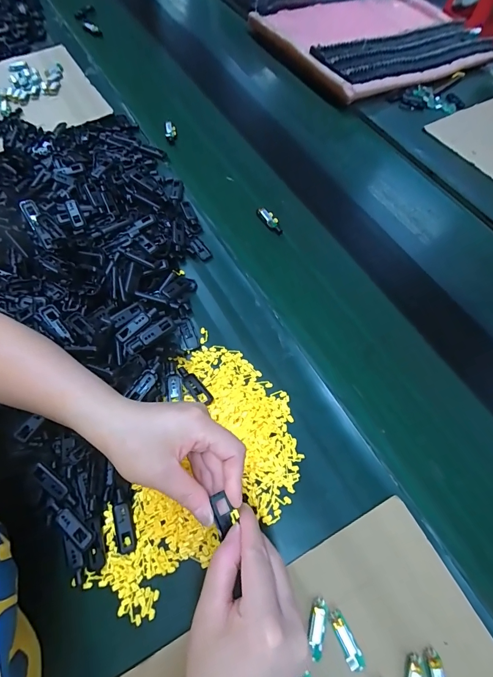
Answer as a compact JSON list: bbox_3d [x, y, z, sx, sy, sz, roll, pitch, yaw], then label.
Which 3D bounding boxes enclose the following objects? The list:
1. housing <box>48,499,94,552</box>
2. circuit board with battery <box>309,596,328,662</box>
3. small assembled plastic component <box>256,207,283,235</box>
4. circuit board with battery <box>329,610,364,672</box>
[{"bbox_3d":[-0.172,0.178,0.320,0.061,0.008,0.016,33,67,15],"label":"housing"},{"bbox_3d":[0.062,0.254,0.291,0.014,0.011,0.044,13,64,6],"label":"circuit board with battery"},{"bbox_3d":[0.037,-0.183,0.515,0.018,0.011,0.054,-34,68,-16],"label":"small assembled plastic component"},{"bbox_3d":[0.087,0.262,0.288,0.014,0.006,0.043,-20,65,-10],"label":"circuit board with battery"}]

